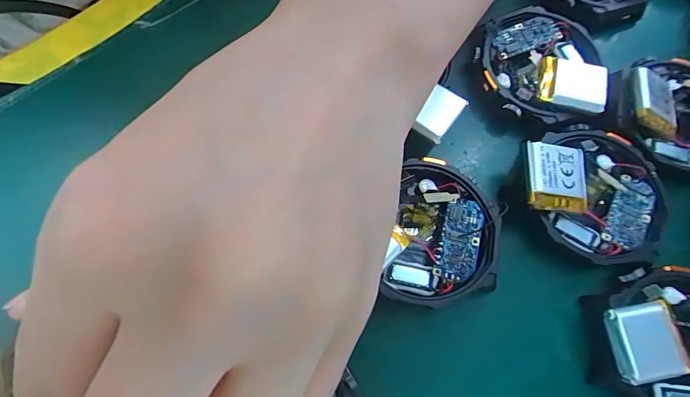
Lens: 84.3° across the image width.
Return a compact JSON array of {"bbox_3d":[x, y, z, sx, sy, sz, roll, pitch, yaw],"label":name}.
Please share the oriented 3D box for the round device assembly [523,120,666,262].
[{"bbox_3d":[0.087,-0.004,0.133,0.051,0.016,0.045,38,73,7],"label":"round device assembly"}]

